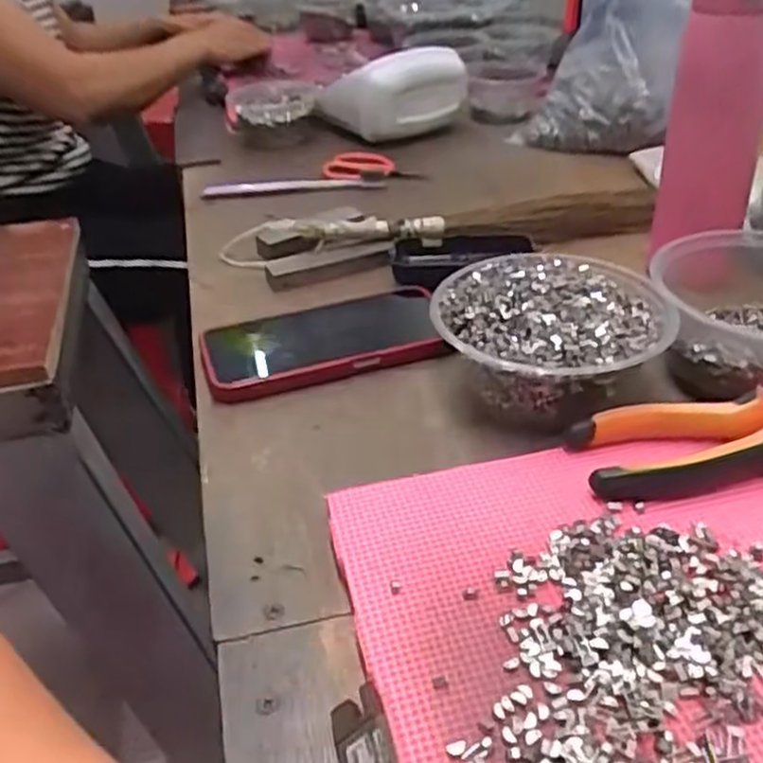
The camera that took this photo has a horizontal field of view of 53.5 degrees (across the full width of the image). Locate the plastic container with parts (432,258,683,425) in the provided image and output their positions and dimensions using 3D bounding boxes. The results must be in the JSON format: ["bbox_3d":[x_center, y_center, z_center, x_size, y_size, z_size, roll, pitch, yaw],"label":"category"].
[{"bbox_3d":[0.101,-0.030,0.450,0.133,0.059,0.126,4,36,11],"label":"plastic container with parts"}]

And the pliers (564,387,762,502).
[{"bbox_3d":[0.176,0.027,0.385,0.150,0.017,0.052,-7,35,-4],"label":"pliers"}]

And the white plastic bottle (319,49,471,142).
[{"bbox_3d":[0.015,-0.344,0.895,0.179,0.077,0.091,-7,35,1],"label":"white plastic bottle"}]

